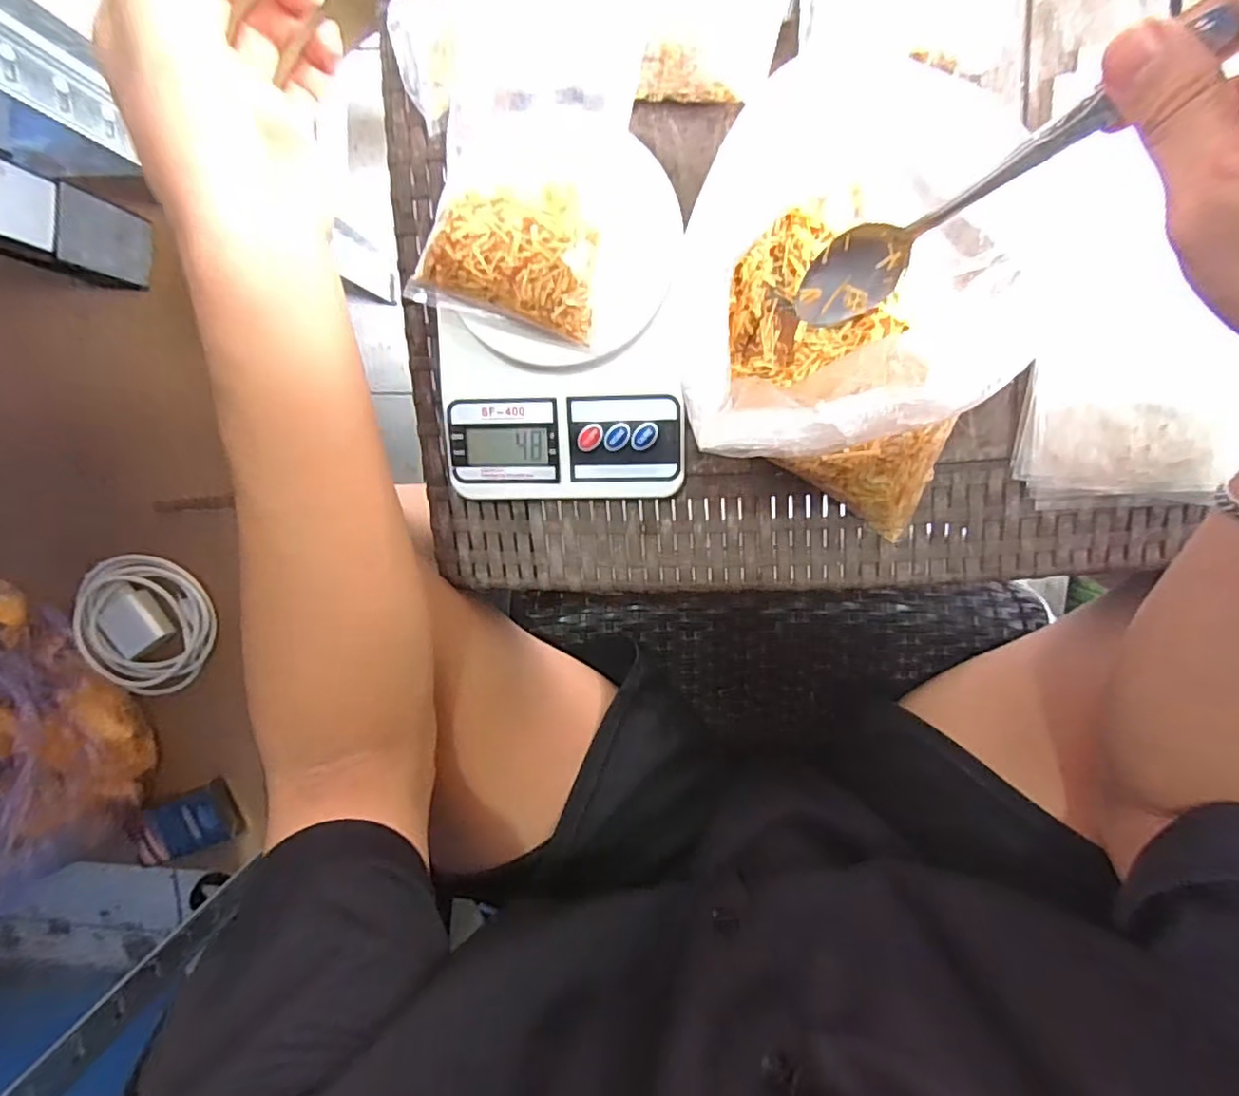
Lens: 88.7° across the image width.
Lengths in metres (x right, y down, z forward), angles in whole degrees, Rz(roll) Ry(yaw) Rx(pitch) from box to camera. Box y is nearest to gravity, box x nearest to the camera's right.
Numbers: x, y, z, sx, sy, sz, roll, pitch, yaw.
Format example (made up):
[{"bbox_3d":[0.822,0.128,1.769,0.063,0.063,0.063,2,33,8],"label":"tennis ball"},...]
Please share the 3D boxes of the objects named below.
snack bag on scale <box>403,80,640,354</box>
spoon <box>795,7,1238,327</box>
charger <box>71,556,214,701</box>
[{"bbox_3d":[-0.045,-0.157,0.295,0.088,0.042,0.104,16,100,2],"label":"snack bag on scale"},{"bbox_3d":[0.136,-0.140,0.254,0.019,0.165,0.035,-31,96,-27],"label":"spoon"},{"bbox_3d":[-0.401,0.065,0.532,0.095,0.037,0.120,-20,96,8],"label":"charger"}]

